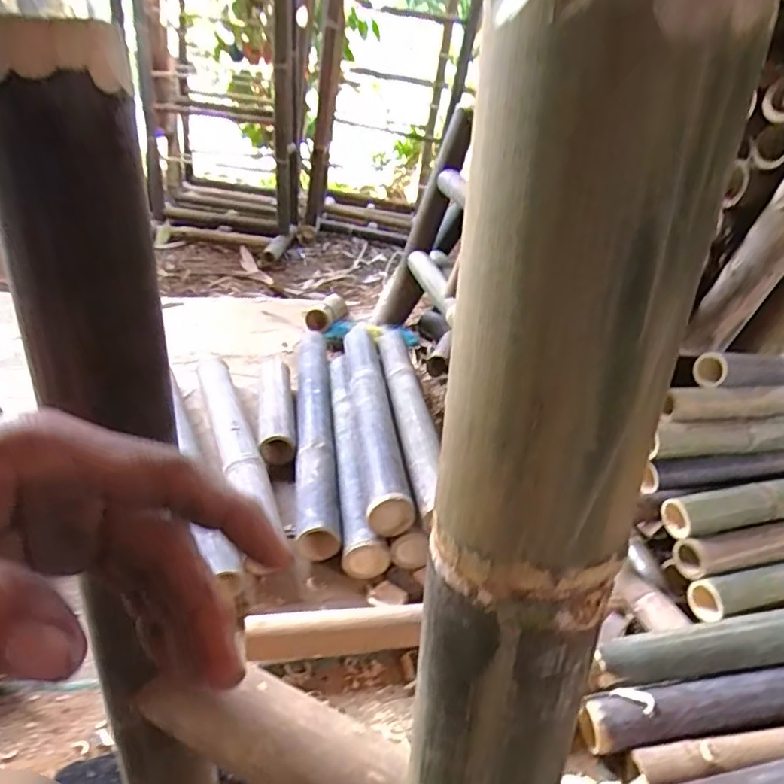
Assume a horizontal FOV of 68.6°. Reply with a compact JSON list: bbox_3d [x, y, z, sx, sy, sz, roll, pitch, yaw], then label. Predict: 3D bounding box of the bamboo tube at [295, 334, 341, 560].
[{"bbox_3d":[-0.167,0.065,1.224,0.085,0.090,0.719,2,31,-10],"label":"bamboo tube"}]

